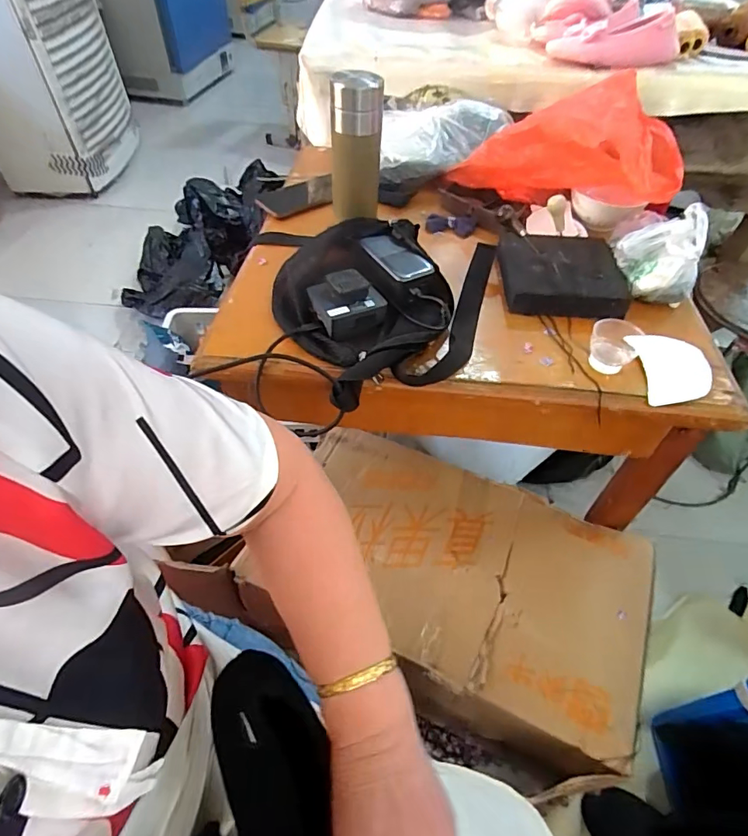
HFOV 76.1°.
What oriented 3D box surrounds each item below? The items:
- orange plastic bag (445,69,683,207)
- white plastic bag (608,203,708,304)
[{"bbox_3d":[0.280,-0.400,0.708,0.317,0.136,0.142,15,49,32],"label":"orange plastic bag"},{"bbox_3d":[0.353,-0.194,0.600,0.106,0.114,0.070,31,56,22],"label":"white plastic bag"}]

